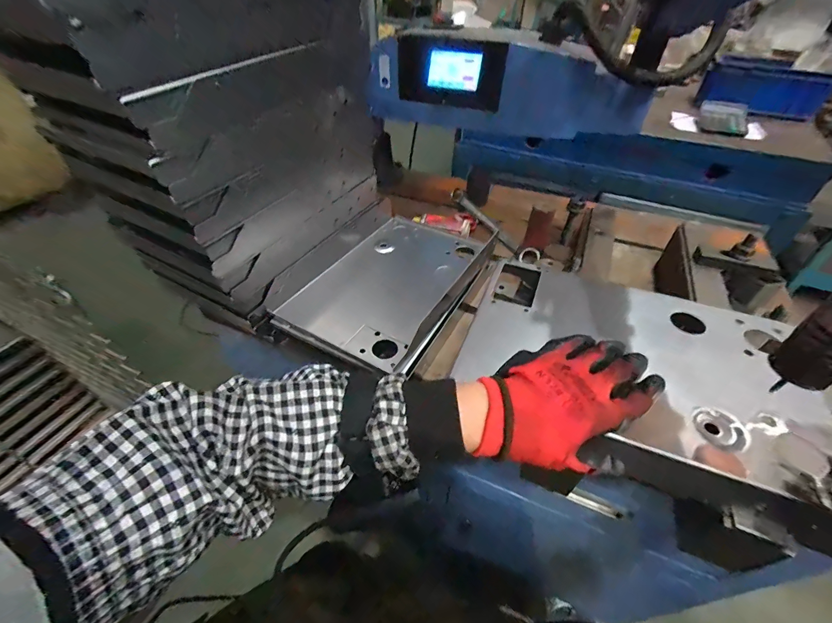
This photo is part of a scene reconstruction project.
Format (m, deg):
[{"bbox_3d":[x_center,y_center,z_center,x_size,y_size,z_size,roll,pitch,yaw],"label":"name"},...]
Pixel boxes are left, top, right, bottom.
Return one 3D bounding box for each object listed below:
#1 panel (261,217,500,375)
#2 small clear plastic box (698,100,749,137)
[{"bbox_3d":[-0.028,-0.045,0.546,0.207,0.022,0.308,24,47,21],"label":"panel"},{"bbox_3d":[0.899,-0.570,1.053,0.120,0.015,0.138,16,71,15],"label":"small clear plastic box"}]

